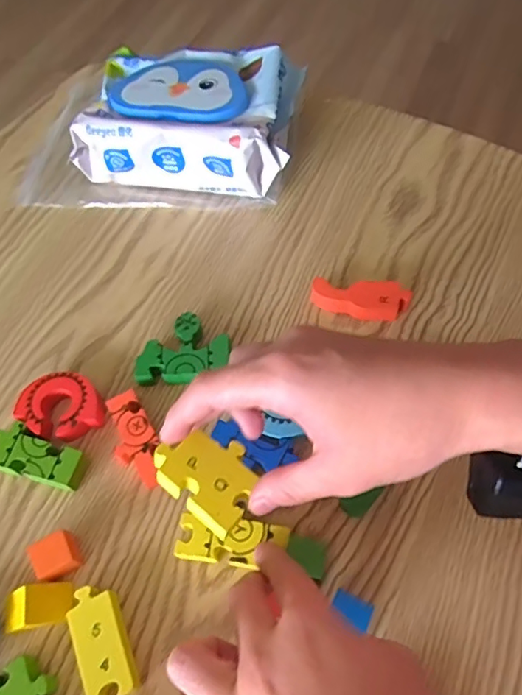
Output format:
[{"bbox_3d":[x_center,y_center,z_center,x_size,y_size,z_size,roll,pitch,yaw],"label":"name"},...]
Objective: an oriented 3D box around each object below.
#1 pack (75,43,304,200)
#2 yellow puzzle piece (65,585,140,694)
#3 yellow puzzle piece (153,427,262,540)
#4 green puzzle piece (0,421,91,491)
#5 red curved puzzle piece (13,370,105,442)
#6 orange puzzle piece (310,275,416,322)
[{"bbox_3d":[-0.058,-0.189,0.463,0.168,0.071,0.110,9,62,9],"label":"pack"},{"bbox_3d":[-0.085,0.158,0.295,0.026,0.018,0.056,-22,61,-8],"label":"yellow puzzle piece"},{"bbox_3d":[-0.027,0.065,0.286,0.053,0.010,0.042,34,68,21],"label":"yellow puzzle piece"},{"bbox_3d":[-0.142,0.070,0.350,0.064,0.016,0.029,13,62,11],"label":"green puzzle piece"},{"bbox_3d":[-0.131,0.041,0.365,0.053,0.017,0.046,33,68,20],"label":"red curved puzzle piece"},{"bbox_3d":[0.070,-0.034,0.390,0.068,0.019,0.024,3,61,6],"label":"orange puzzle piece"}]

